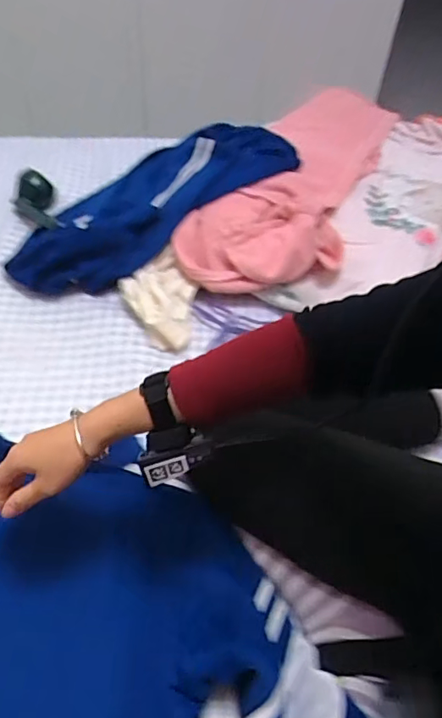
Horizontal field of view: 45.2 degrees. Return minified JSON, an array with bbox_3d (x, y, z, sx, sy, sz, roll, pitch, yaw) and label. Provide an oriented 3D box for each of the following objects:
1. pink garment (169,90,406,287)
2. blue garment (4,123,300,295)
[{"bbox_3d":[0.152,-0.360,1.027,0.258,0.097,0.667,18,52,11],"label":"pink garment"},{"bbox_3d":[-0.146,-0.304,0.984,0.555,0.129,0.305,-38,61,-15],"label":"blue garment"}]

